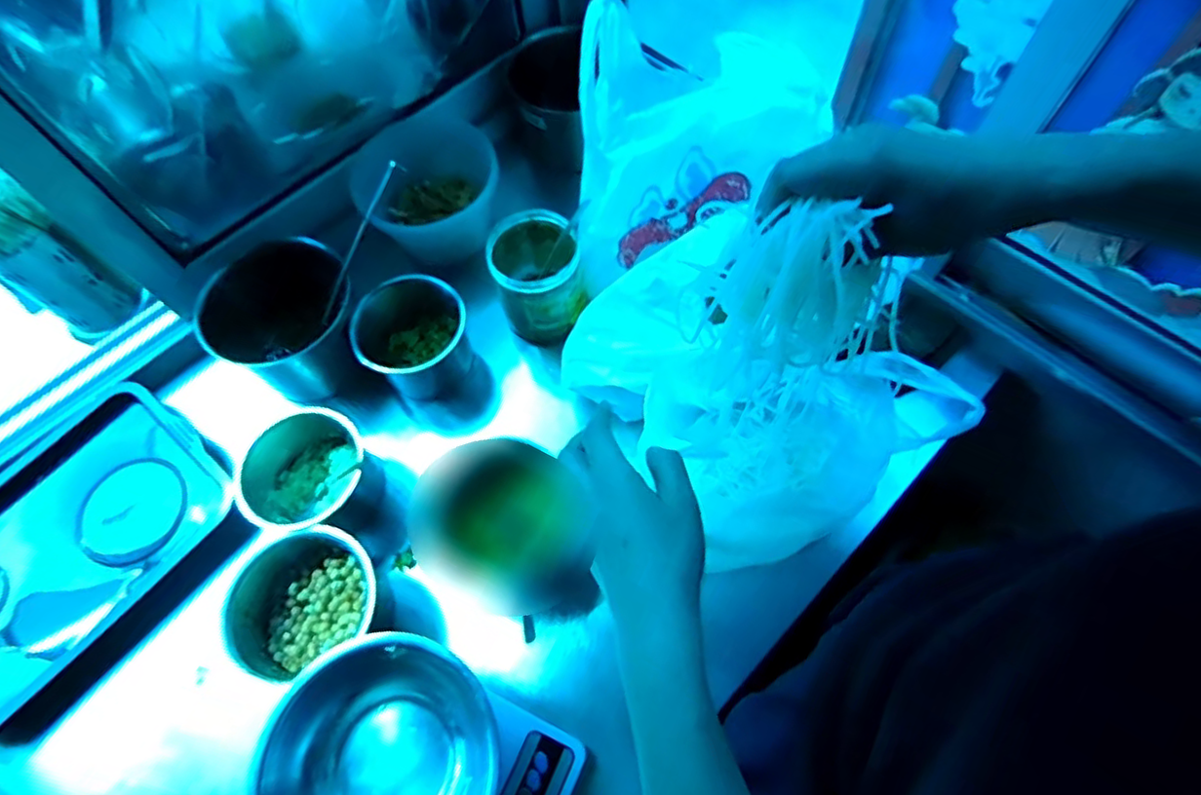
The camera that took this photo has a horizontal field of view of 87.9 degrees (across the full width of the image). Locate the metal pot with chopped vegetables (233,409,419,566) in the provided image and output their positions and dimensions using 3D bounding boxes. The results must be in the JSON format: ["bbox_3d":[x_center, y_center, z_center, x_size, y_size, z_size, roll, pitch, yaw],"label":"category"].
[{"bbox_3d":[-0.275,0.093,0.639,0.125,0.116,0.114,-1,63,2],"label":"metal pot with chopped vegetables"}]

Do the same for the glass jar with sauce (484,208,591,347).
[{"bbox_3d":[-0.068,-0.136,0.704,0.100,0.106,0.108,-6,63,0],"label":"glass jar with sauce"}]

